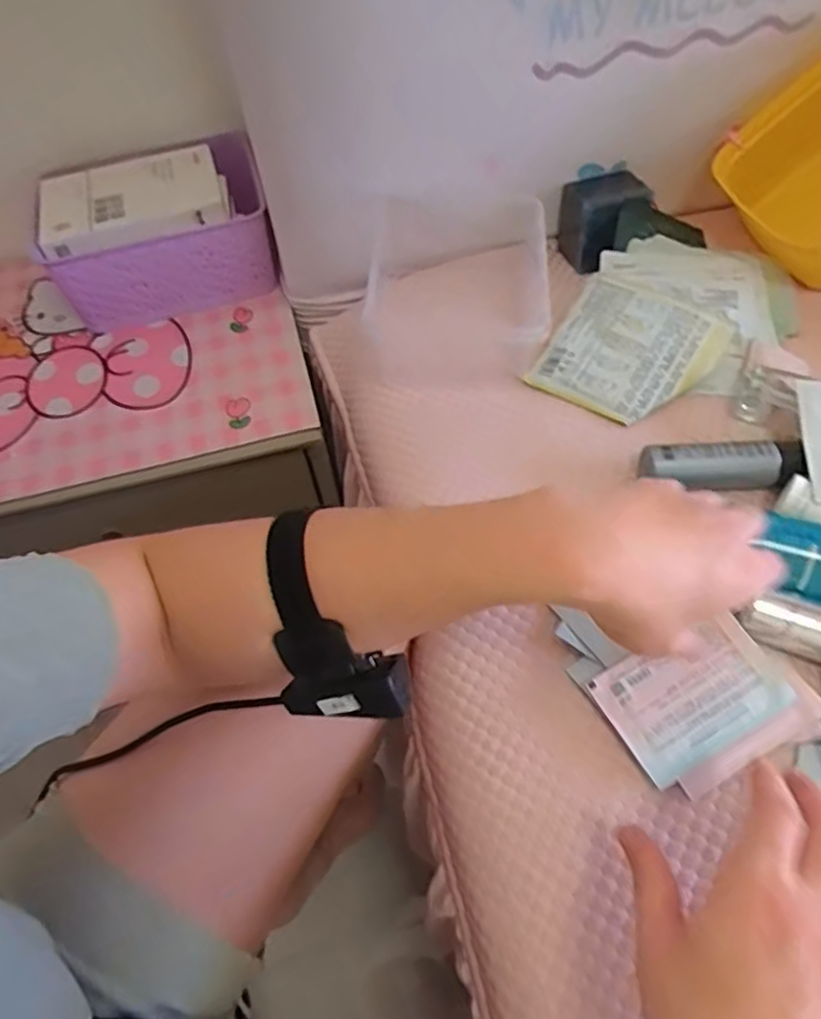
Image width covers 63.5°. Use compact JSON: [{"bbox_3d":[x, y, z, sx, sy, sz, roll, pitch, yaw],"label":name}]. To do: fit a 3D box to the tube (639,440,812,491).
[{"bbox_3d":[0.249,-0.034,0.532,0.127,0.027,0.033,-3,57,2],"label":"tube"}]

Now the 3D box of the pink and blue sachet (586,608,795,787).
[{"bbox_3d":[0.187,0.121,0.441,0.115,0.004,0.076,-27,65,-11],"label":"pink and blue sachet"}]

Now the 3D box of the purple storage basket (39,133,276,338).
[{"bbox_3d":[-0.284,-0.317,0.755,0.230,0.118,0.195,-17,57,-7],"label":"purple storage basket"}]

